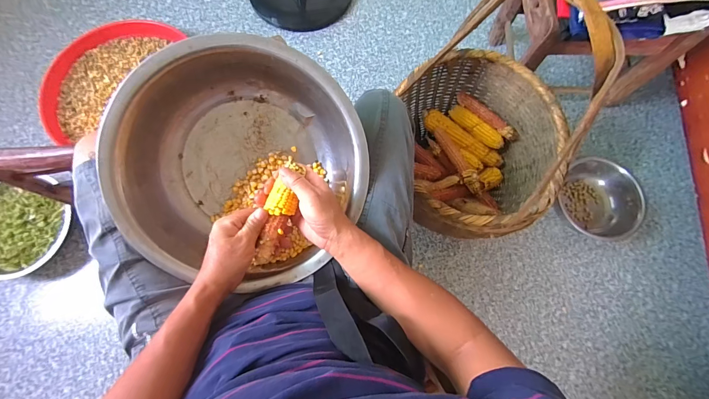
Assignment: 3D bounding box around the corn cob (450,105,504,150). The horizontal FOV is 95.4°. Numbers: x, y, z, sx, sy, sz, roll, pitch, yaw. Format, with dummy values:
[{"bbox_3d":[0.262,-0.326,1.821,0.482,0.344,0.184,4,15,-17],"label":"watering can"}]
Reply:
[{"bbox_3d":[0.319,-0.190,0.854,0.160,0.038,0.035,39,78,9],"label":"corn cob"}]

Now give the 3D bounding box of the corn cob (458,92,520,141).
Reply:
[{"bbox_3d":[0.344,-0.215,0.837,0.181,0.036,0.028,39,78,9],"label":"corn cob"}]

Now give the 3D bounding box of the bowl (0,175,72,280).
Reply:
[{"bbox_3d":[-0.889,0.067,0.859,0.250,0.063,0.251,0,75,-1],"label":"bowl"}]

